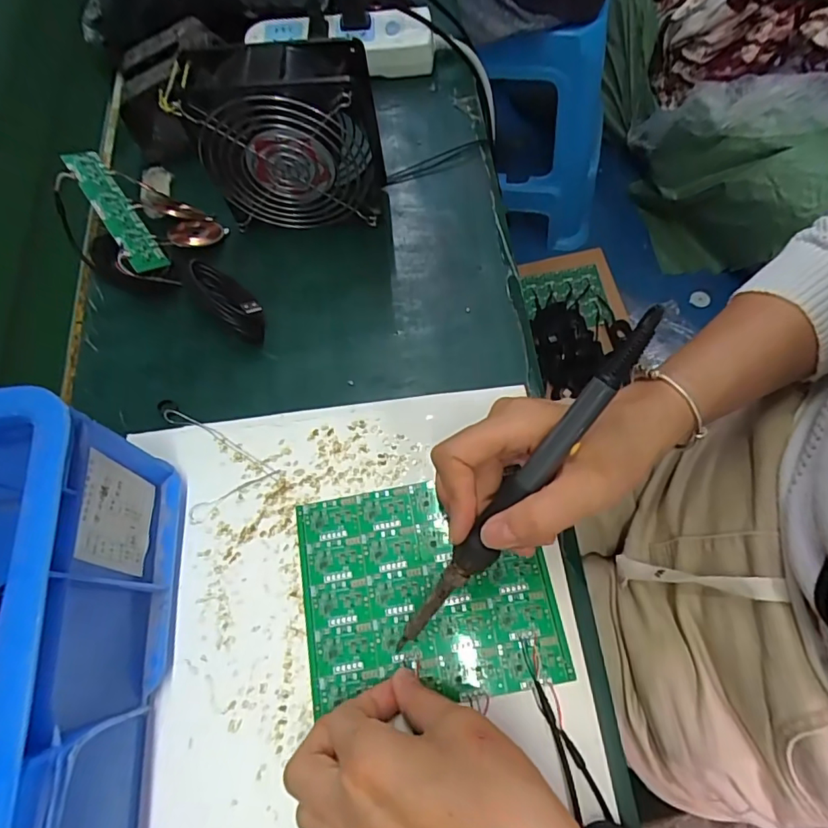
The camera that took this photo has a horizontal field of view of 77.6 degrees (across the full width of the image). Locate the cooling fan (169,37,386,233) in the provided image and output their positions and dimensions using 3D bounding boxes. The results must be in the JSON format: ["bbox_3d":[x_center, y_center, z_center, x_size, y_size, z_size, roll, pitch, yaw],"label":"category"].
[{"bbox_3d":[-0.085,-0.185,0.361,0.119,0.121,0.046,-3,68,1],"label":"cooling fan"}]

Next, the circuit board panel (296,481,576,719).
[{"bbox_3d":[0.006,0.102,0.306,0.143,0.006,0.121,-10,68,-2],"label":"circuit board panel"}]

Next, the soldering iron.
[{"bbox_3d":[0.054,0.040,0.259,0.017,0.018,0.210,39,104,16],"label":"soldering iron"}]

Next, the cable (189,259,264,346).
[{"bbox_3d":[-0.136,-0.085,0.374,0.028,0.025,0.083,-37,71,-12],"label":"cable"}]

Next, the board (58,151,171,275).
[{"bbox_3d":[-0.220,-0.150,0.380,0.025,0.004,0.105,-33,86,-32],"label":"board"}]

